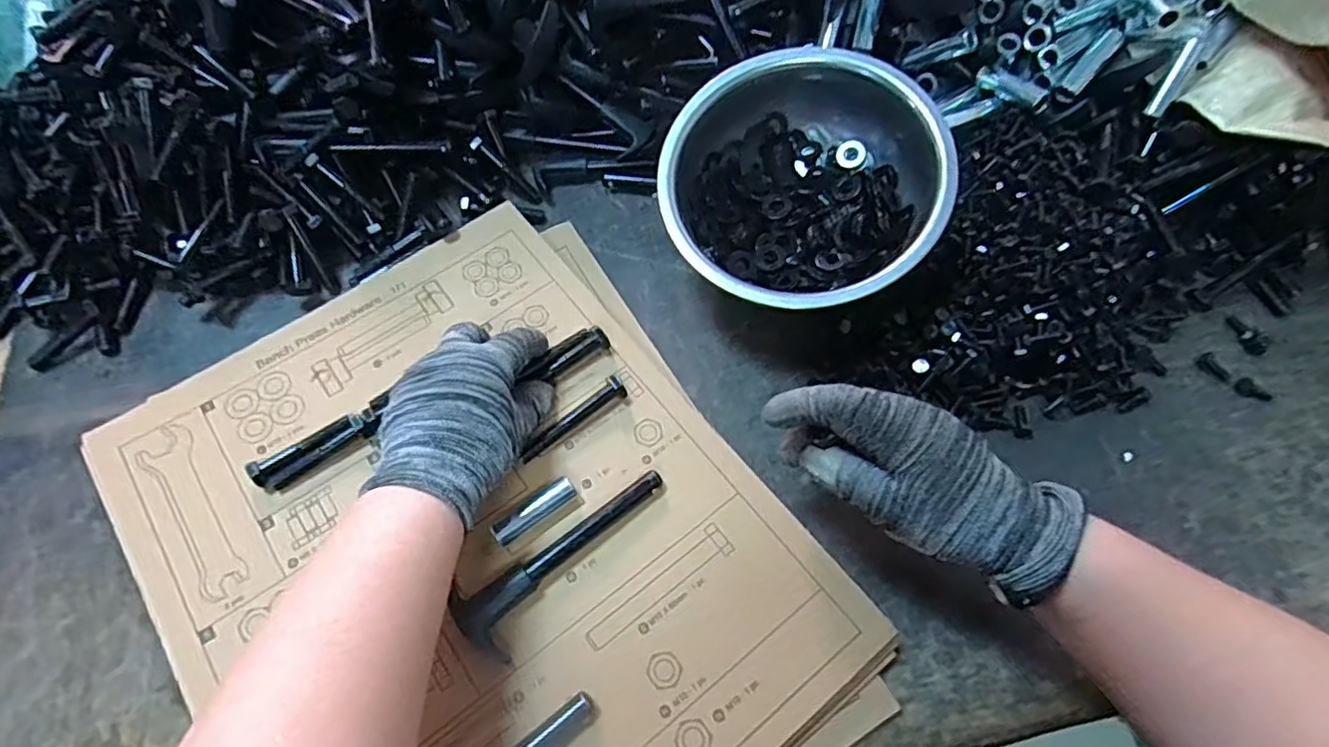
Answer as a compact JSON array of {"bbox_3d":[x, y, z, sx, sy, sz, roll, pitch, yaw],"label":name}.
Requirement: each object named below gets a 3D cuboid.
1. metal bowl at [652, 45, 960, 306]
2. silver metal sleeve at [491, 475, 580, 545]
[{"bbox_3d":[0.089,-0.119,0.418,0.174,0.075,0.171,21,74,19],"label":"metal bowl"},{"bbox_3d":[-0.072,0.078,0.368,0.049,0.015,0.015,-35,68,-16],"label":"silver metal sleeve"}]

